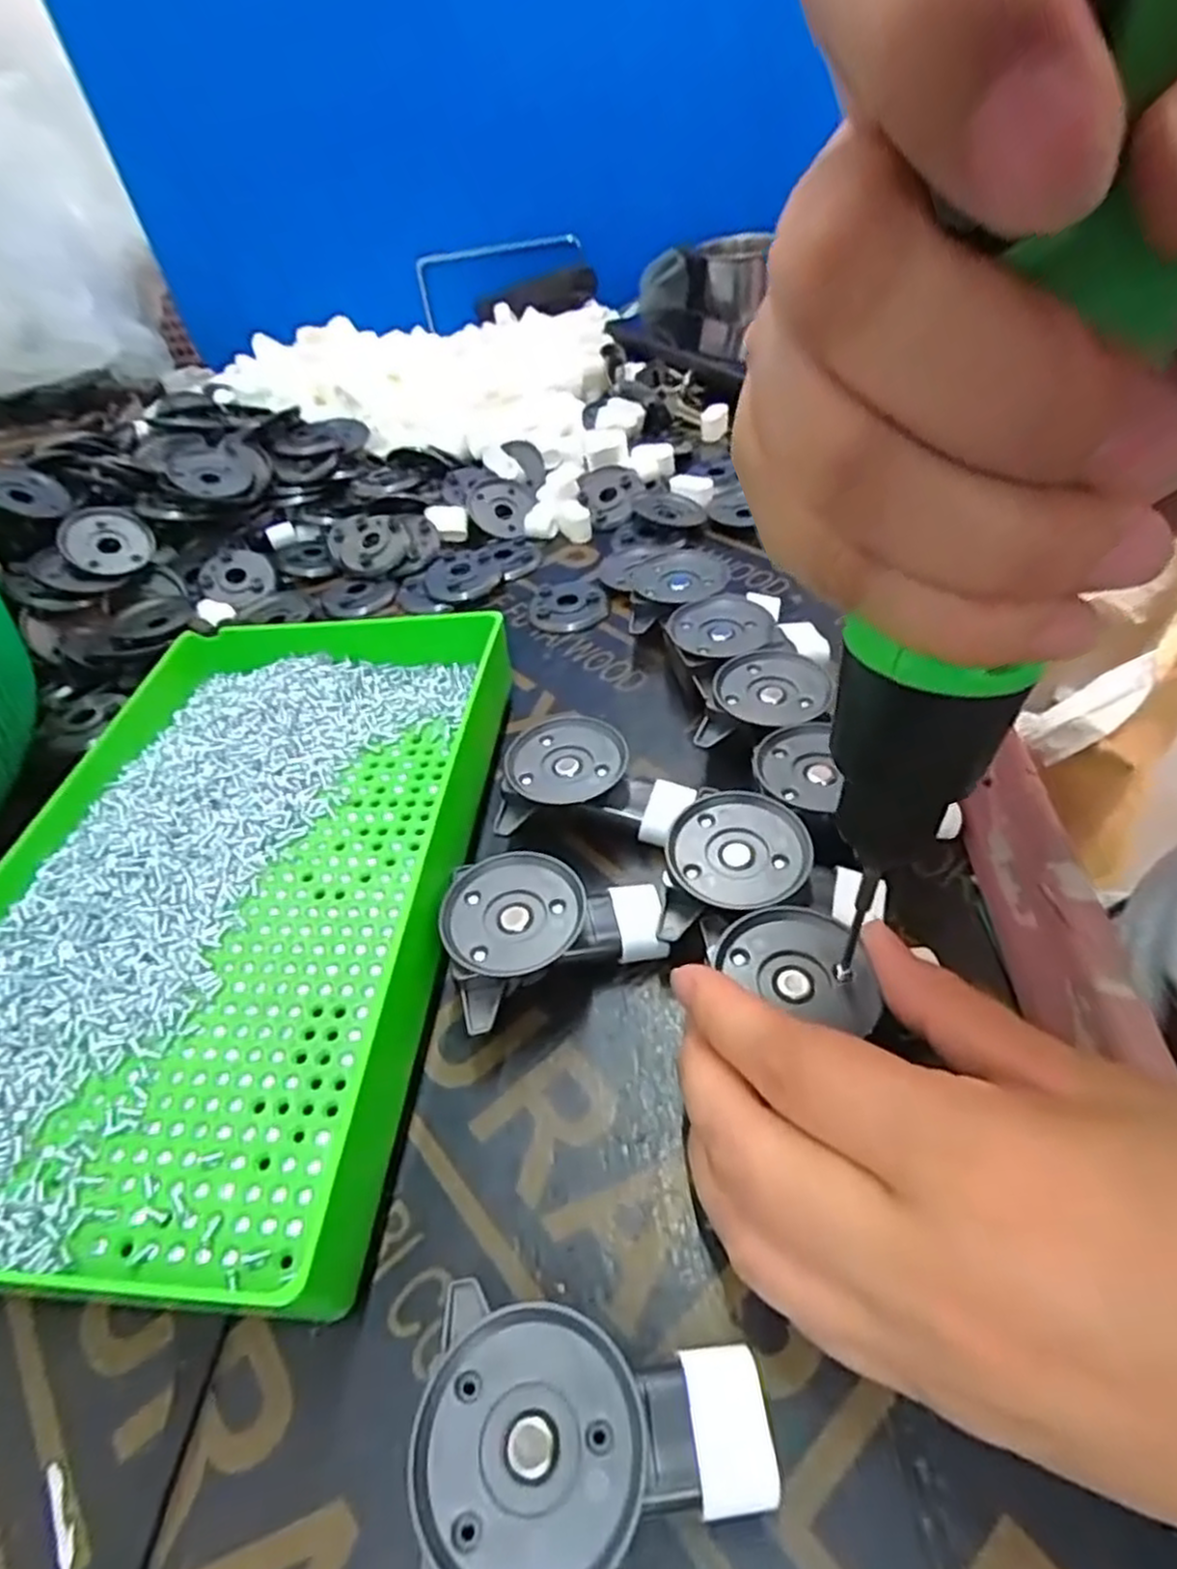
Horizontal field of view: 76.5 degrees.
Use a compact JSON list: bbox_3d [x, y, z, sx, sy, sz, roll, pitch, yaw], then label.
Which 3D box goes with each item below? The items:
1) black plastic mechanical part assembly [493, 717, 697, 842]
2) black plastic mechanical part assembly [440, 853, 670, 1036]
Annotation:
[{"bbox_3d":[0.003,0.001,0.272,0.065,0.027,0.044,-3,45,7],"label":"black plastic mechanical part assembly"},{"bbox_3d":[-0.011,0.044,0.231,0.064,0.027,0.044,-20,46,-10],"label":"black plastic mechanical part assembly"}]

